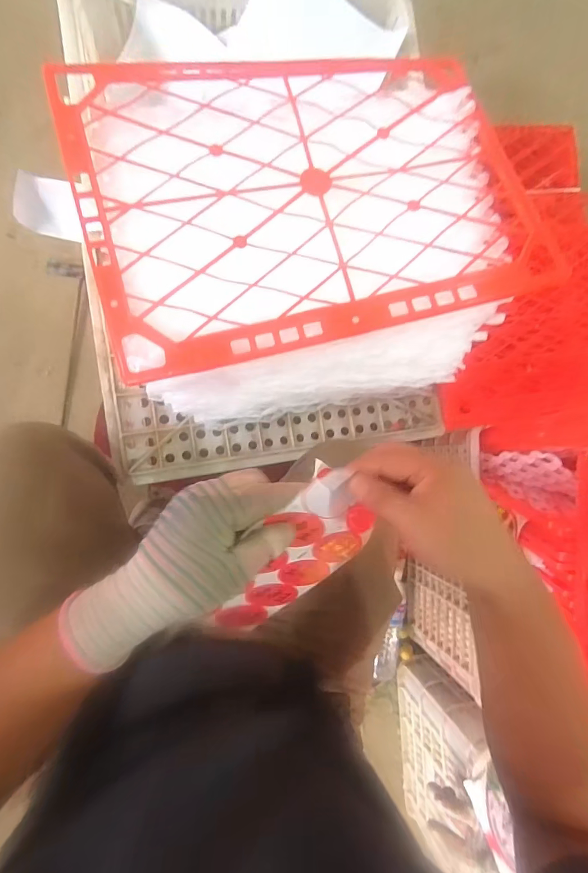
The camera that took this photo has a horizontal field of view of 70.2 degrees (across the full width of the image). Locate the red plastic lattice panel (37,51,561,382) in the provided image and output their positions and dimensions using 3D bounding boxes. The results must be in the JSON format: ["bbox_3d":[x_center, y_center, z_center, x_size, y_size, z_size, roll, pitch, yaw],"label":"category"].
[{"bbox_3d":[0.020,-0.227,0.387,0.406,0.027,0.274,-14,83,-9],"label":"red plastic lattice panel"}]

